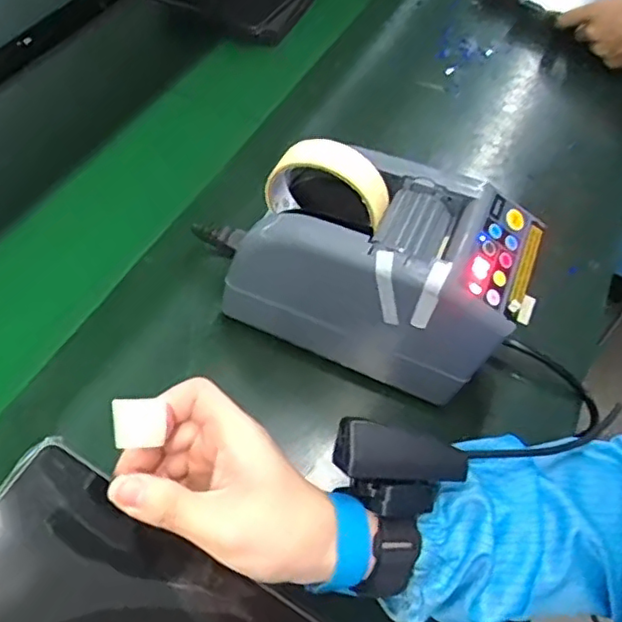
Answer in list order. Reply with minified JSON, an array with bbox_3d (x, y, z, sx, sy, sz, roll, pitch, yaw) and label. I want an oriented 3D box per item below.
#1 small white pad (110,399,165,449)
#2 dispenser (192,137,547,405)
[{"bbox_3d":[-0.085,0.056,0.308,0.026,0.004,0.024,6,75,-38],"label":"small white pad"},{"bbox_3d":[0.032,-0.036,0.467,0.240,0.159,0.124,21,54,12],"label":"dispenser"}]

